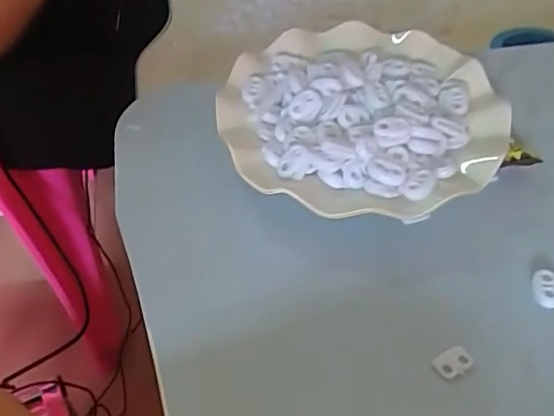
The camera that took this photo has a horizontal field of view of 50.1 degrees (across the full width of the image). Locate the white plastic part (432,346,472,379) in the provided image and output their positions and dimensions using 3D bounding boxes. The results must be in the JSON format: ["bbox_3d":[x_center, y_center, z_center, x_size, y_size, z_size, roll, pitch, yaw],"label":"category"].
[{"bbox_3d":[0.084,0.074,0.283,0.018,0.004,0.011,-23,49,-19],"label":"white plastic part"}]

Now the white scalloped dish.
[{"bbox_3d":[0.056,-0.060,0.374,0.172,0.033,0.166,-1,45,1],"label":"white scalloped dish"}]

